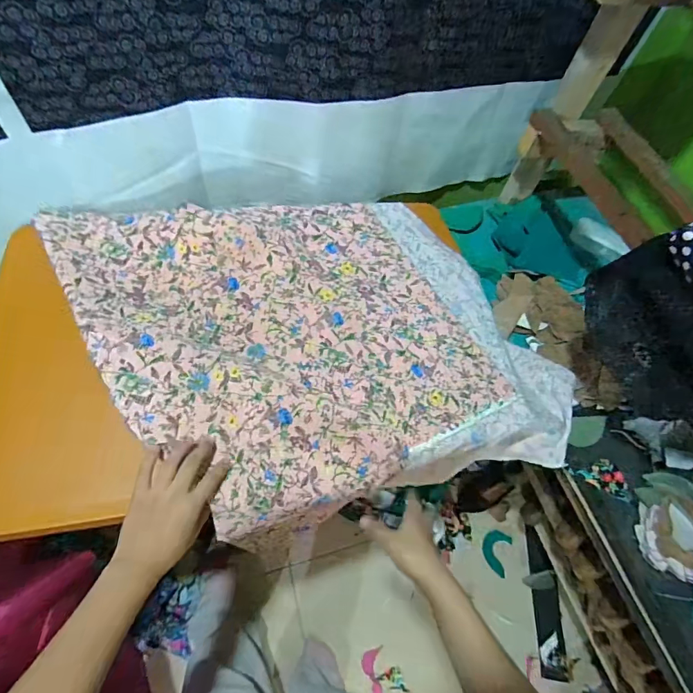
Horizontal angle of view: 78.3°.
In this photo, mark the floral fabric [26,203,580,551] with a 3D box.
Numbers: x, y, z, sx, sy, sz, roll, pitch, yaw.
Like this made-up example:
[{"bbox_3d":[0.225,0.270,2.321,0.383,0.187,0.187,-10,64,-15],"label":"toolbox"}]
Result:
[{"bbox_3d":[-0.038,-0.026,0.677,0.703,0.156,0.526,-12,59,-12],"label":"floral fabric"}]

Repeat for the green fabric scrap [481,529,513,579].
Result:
[{"bbox_3d":[0.428,0.591,1.222,0.075,0.006,0.112,16,75,15],"label":"green fabric scrap"}]

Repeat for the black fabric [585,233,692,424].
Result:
[{"bbox_3d":[0.415,-0.006,0.560,0.029,0.176,0.262,-16,60,-15],"label":"black fabric"}]

